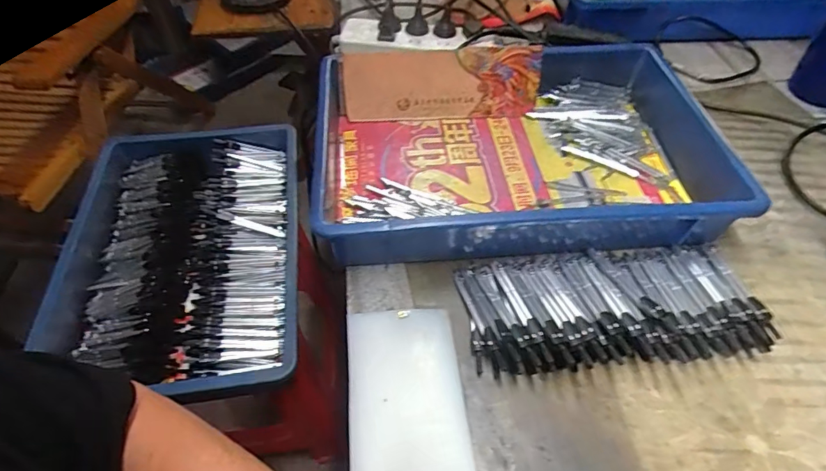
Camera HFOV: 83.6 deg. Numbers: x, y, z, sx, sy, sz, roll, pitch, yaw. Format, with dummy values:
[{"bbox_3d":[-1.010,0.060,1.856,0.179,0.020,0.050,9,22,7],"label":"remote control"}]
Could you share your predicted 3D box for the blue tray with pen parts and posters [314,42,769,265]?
[{"bbox_3d":[0.111,-0.103,0.522,0.421,0.081,0.269,-5,52,-4],"label":"blue tray with pen parts and posters"}]

